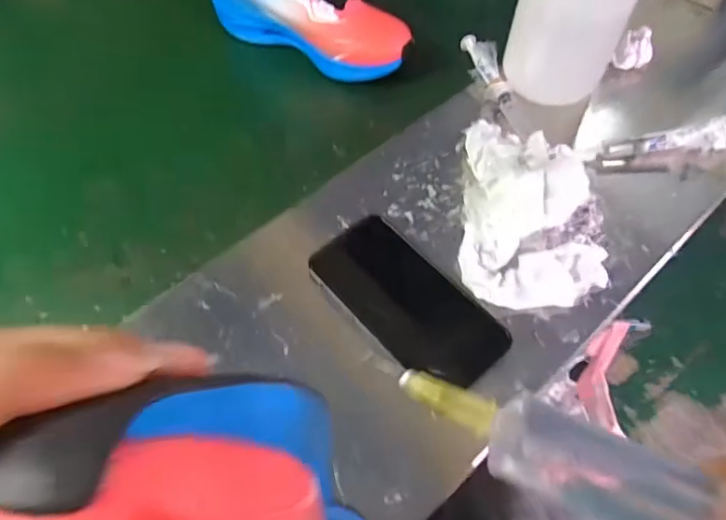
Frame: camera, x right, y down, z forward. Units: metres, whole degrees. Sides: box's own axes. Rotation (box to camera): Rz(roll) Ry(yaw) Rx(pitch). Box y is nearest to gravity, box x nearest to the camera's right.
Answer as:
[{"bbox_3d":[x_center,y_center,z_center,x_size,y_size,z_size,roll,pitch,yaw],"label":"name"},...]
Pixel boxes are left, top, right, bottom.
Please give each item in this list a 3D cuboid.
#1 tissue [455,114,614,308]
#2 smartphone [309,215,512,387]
[{"bbox_3d":[0.135,-0.043,0.411,0.108,0.051,0.168,7,56,6],"label":"tissue"},{"bbox_3d":[0.033,0.030,0.380,0.071,0.007,0.142,-43,74,-11],"label":"smartphone"}]

